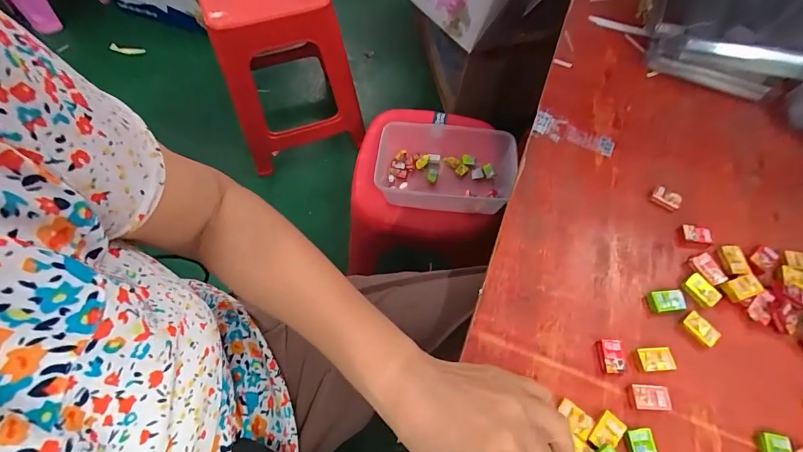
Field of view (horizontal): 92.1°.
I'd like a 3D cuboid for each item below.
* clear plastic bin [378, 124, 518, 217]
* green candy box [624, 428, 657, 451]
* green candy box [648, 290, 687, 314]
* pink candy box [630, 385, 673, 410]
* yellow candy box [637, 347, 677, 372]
[{"bbox_3d":[0.073,-0.097,0.708,0.245,0.073,0.150,8,63,4],"label":"clear plastic bin"},{"bbox_3d":[0.168,0.155,0.268,0.019,0.006,0.026,-7,63,-4],"label":"green candy box"},{"bbox_3d":[0.219,0.062,0.318,0.025,0.007,0.018,-2,63,-1],"label":"green candy box"},{"bbox_3d":[0.185,0.126,0.284,0.027,0.006,0.017,1,63,0],"label":"pink candy box"},{"bbox_3d":[0.197,0.102,0.298,0.027,0.004,0.018,-3,63,-2],"label":"yellow candy box"}]

